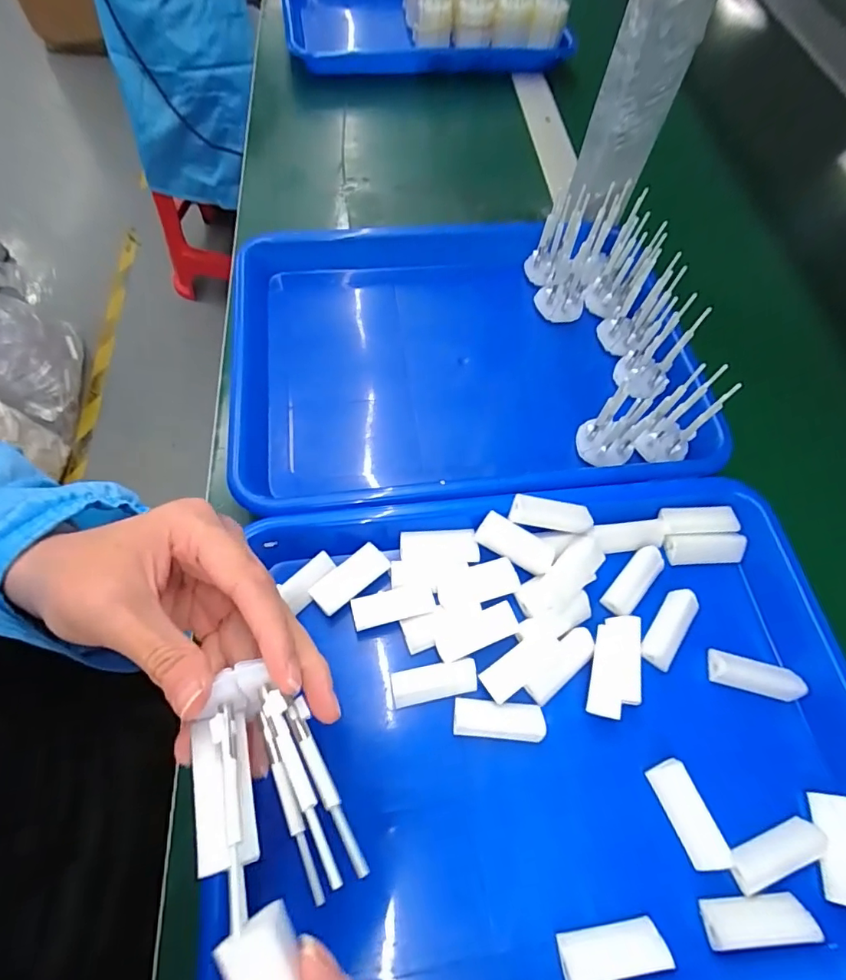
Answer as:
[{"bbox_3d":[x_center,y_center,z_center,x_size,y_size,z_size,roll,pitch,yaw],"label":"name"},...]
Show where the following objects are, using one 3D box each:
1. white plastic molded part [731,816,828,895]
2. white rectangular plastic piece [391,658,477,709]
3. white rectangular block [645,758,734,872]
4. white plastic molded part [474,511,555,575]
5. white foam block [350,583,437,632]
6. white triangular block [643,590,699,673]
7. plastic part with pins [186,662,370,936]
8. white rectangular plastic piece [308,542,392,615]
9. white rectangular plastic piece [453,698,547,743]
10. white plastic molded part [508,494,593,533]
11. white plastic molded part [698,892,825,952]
[{"bbox_3d":[0.172,0.177,0.242,0.047,0.011,0.018,-18,65,-13],"label":"white plastic molded part"},{"bbox_3d":[0.006,0.103,0.269,0.044,0.011,0.017,-8,64,-8],"label":"white rectangular plastic piece"},{"bbox_3d":[0.131,0.160,0.249,0.017,0.011,0.046,-19,66,-13],"label":"white rectangular block"},{"bbox_3d":[0.055,0.032,0.297,0.047,0.012,0.017,31,65,-1],"label":"white plastic molded part"},{"bbox_3d":[-0.016,0.066,0.284,0.046,0.008,0.017,-11,64,-10],"label":"white foam block"},{"bbox_3d":[0.141,0.078,0.287,0.017,0.013,0.045,32,65,12],"label":"white triangular block"},{"bbox_3d":[-0.056,0.105,0.178,0.042,0.041,0.070,-21,65,-12],"label":"plastic part with pins"},{"bbox_3d":[-0.042,0.050,0.287,0.045,0.005,0.020,-35,70,-20],"label":"white rectangular plastic piece"},{"bbox_3d":[0.039,0.121,0.264,0.045,0.014,0.018,6,62,-1],"label":"white rectangular plastic piece"},{"bbox_3d":[0.075,0.014,0.295,0.048,0.013,0.015,6,62,-1],"label":"white plastic molded part"},{"bbox_3d":[0.154,0.199,0.231,0.047,0.014,0.018,-3,63,-5],"label":"white plastic molded part"}]

